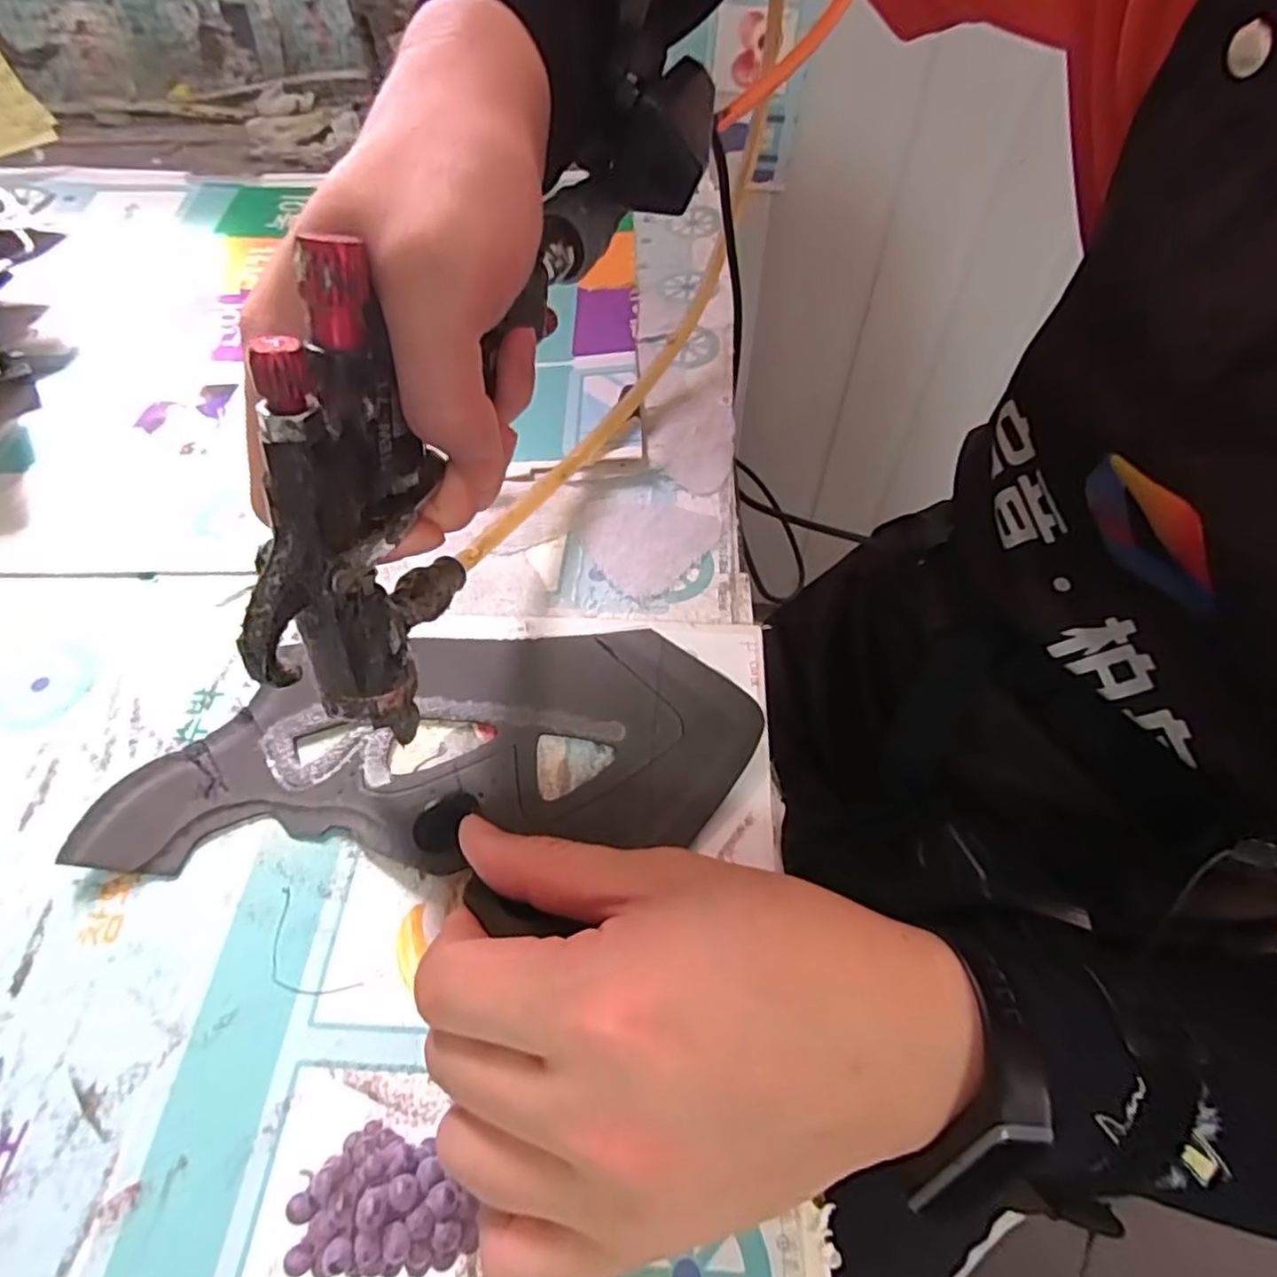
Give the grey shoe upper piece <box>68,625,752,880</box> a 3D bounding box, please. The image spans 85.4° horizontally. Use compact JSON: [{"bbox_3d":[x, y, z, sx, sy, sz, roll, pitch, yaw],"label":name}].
[{"bbox_3d":[-0.074,0.037,0.256,0.226,0.012,0.091,-7,56,-3],"label":"grey shoe upper piece"}]

